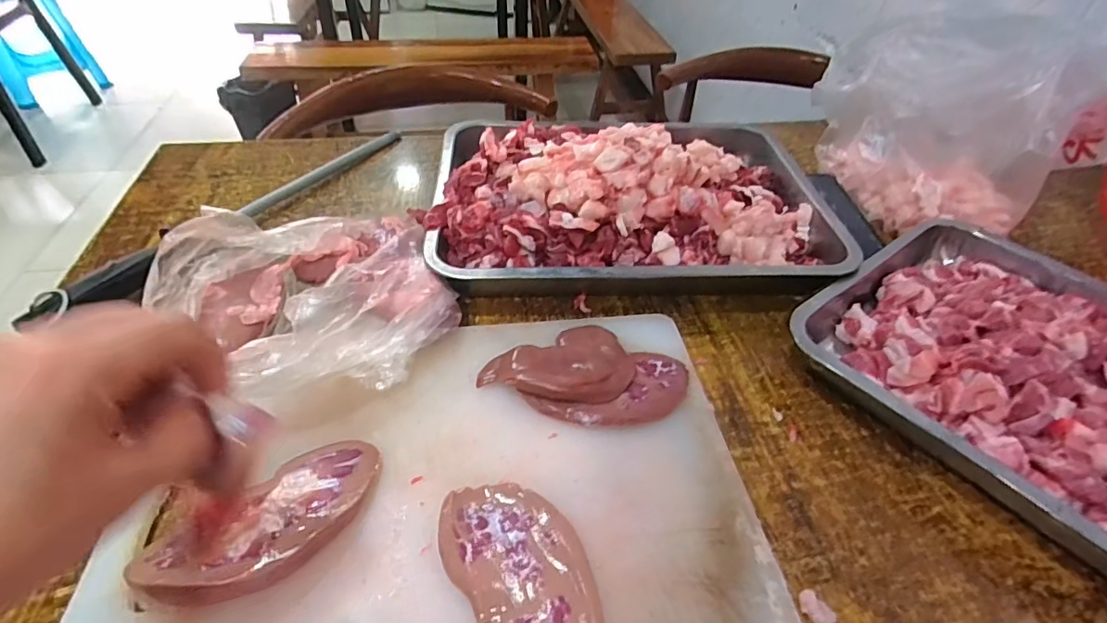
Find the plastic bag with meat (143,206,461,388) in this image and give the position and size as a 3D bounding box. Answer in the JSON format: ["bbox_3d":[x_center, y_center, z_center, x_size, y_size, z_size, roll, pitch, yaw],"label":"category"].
[{"bbox_3d":[-0.184,-0.020,0.415,0.197,0.084,0.185,-19,49,-21],"label":"plastic bag with meat"}]

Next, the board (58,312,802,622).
[{"bbox_3d":[-0.067,0.112,0.338,0.377,0.021,0.283,-4,45,-7],"label":"board"}]

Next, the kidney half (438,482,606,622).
[{"bbox_3d":[-0.013,0.153,0.298,0.072,0.015,0.129,-17,48,-19],"label":"kidney half"}]

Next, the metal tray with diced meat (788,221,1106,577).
[{"bbox_3d":[0.406,0.071,0.383,0.278,0.060,0.393,-29,52,-28],"label":"metal tray with diced meat"}]

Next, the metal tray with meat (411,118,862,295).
[{"bbox_3d":[0.076,-0.130,0.542,0.385,0.080,0.259,-2,45,-5],"label":"metal tray with meat"}]

